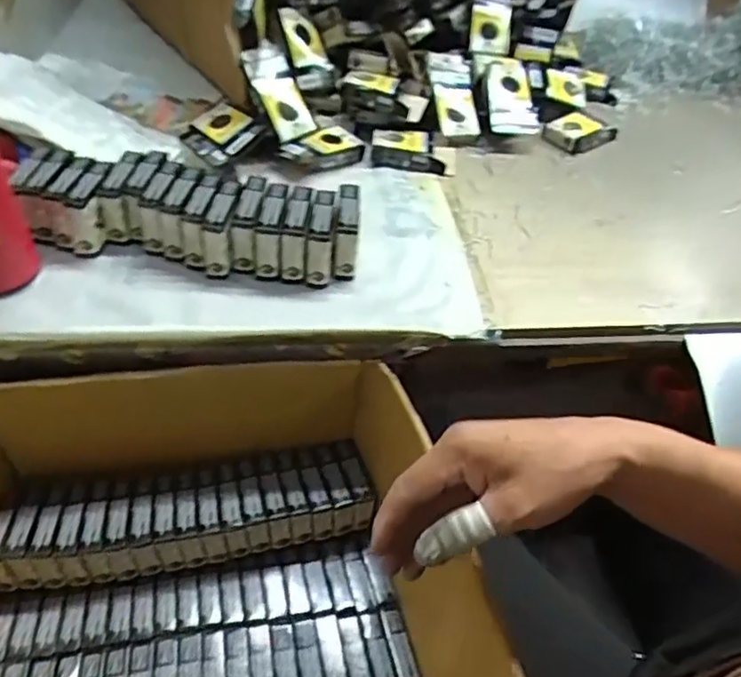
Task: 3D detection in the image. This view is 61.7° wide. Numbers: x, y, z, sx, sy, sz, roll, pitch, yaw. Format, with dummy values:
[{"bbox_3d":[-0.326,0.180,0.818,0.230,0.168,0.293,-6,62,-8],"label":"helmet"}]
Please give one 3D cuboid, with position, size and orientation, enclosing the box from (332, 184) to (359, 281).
[{"bbox_3d":[-0.021,-0.097,0.562,0.019,0.058,0.066,5,46,-2],"label":"box"}]

